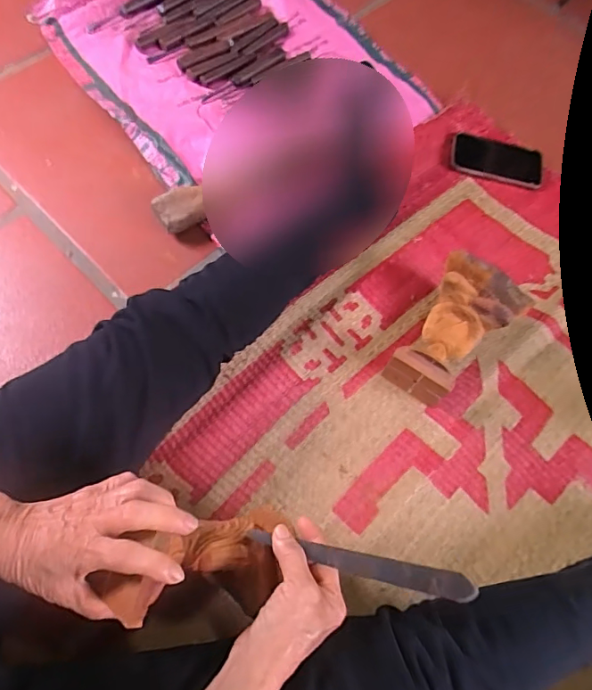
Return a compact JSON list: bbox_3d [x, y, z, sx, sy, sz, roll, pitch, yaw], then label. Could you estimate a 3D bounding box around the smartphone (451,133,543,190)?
[{"bbox_3d":[0.322,-0.296,0.797,0.149,0.005,0.071,14,78,-2],"label":"smartphone"}]

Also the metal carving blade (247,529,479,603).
[{"bbox_3d":[0.052,0.186,0.426,0.194,0.009,0.022,9,67,13],"label":"metal carving blade"}]

